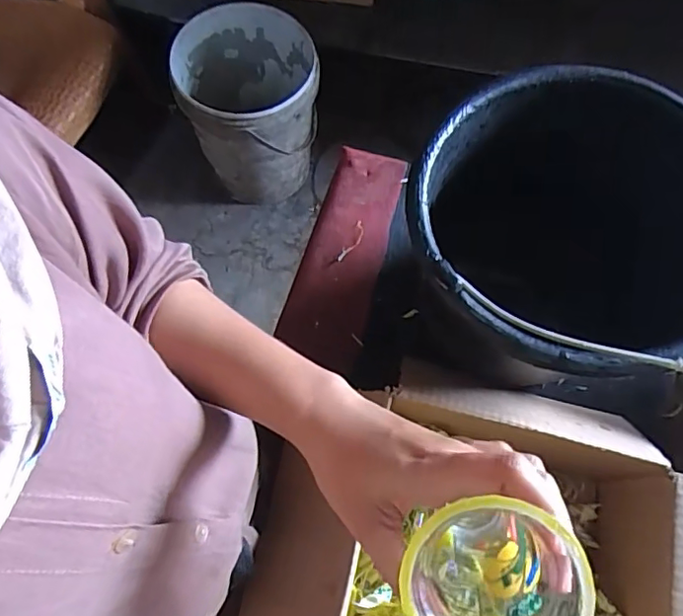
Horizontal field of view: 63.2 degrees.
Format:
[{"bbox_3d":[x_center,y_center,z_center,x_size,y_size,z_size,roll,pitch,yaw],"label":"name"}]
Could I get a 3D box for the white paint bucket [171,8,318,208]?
[{"bbox_3d":[-0.207,-0.461,1.291,0.294,0.342,0.302,0,70,-1],"label":"white paint bucket"}]

